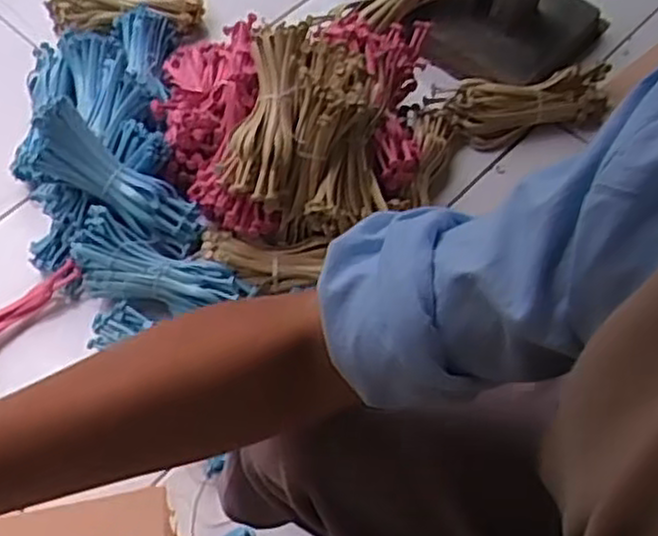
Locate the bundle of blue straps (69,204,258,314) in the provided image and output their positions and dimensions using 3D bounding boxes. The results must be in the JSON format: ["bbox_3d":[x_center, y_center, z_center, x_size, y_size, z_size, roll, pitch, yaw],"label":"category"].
[{"bbox_3d":[-0.190,0.003,0.841,0.206,0.056,0.074,18,62,11],"label":"bundle of blue straps"}]

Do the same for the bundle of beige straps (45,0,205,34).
[{"bbox_3d":[-0.299,-0.383,1.099,0.234,0.051,0.081,-2,60,0],"label":"bundle of beige straps"}]

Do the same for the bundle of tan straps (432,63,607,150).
[{"bbox_3d":[0.253,-0.211,0.987,0.220,0.053,0.074,-13,61,-6],"label":"bundle of tan straps"}]

